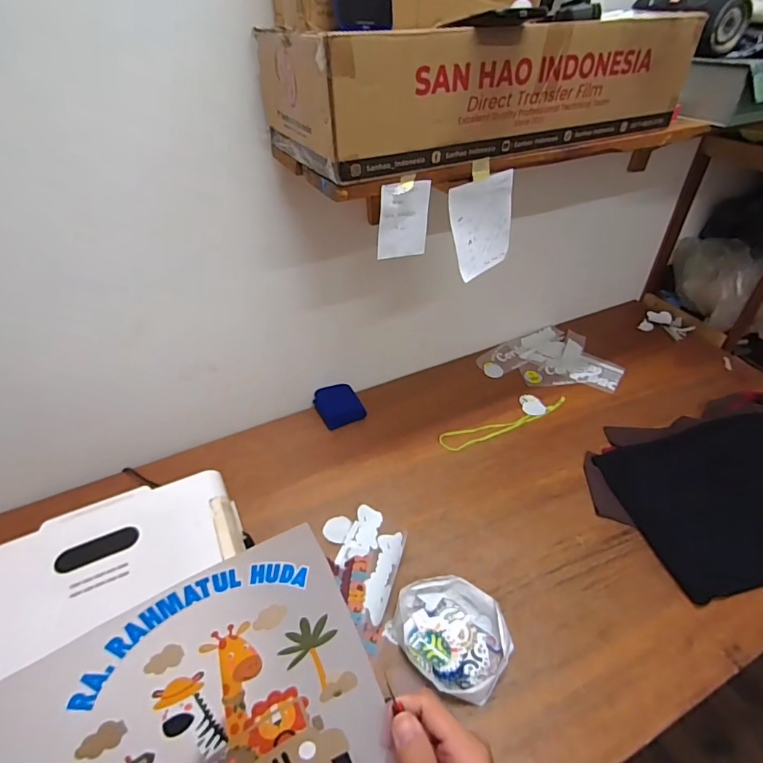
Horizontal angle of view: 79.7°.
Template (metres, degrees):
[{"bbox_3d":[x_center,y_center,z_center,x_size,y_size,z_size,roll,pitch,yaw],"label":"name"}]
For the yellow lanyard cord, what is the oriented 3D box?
[{"bbox_3d":[0.327,0.105,1.166,0.386,0.007,0.063,-15,44,-15],"label":"yellow lanyard cord"}]

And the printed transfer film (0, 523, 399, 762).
[{"bbox_3d":[-0.097,0.215,0.261,0.203,0.185,0.029,-23,7,-25],"label":"printed transfer film"}]

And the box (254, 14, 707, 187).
[{"bbox_3d":[0.157,-0.464,0.707,0.613,0.152,0.244,-18,45,-16],"label":"box"}]

